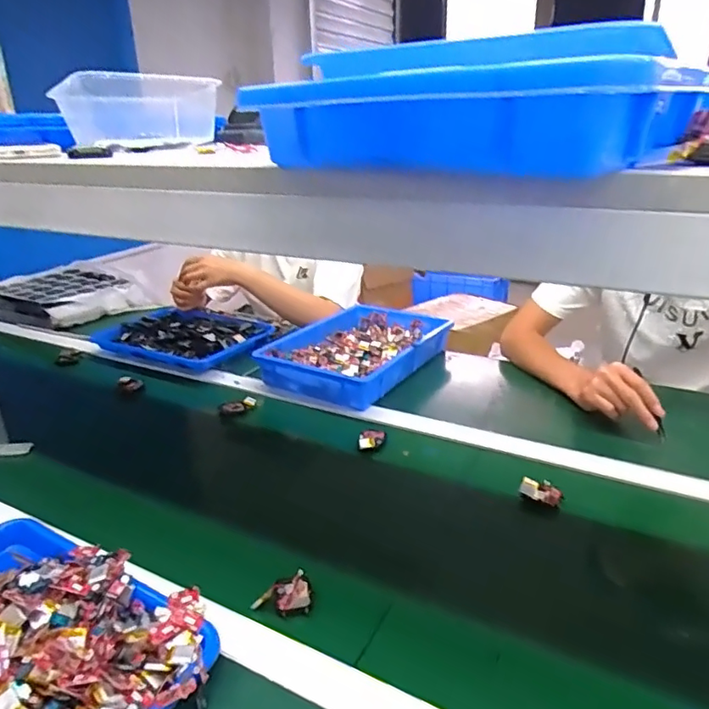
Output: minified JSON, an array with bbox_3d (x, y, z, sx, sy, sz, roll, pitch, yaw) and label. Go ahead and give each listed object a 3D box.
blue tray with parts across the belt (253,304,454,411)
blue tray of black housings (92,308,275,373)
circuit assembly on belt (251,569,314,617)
[{"bbox_3d":[0.011,-0.014,1.094,0.262,0.053,0.369,12,27,30],"label":"blue tray with parts across the belt"},{"bbox_3d":[-0.355,-0.050,1.143,0.326,0.035,0.248,12,27,30],"label":"blue tray of black housings"},{"bbox_3d":[-0.068,0.239,0.551,0.047,0.023,0.047,9,26,25],"label":"circuit assembly on belt"}]

